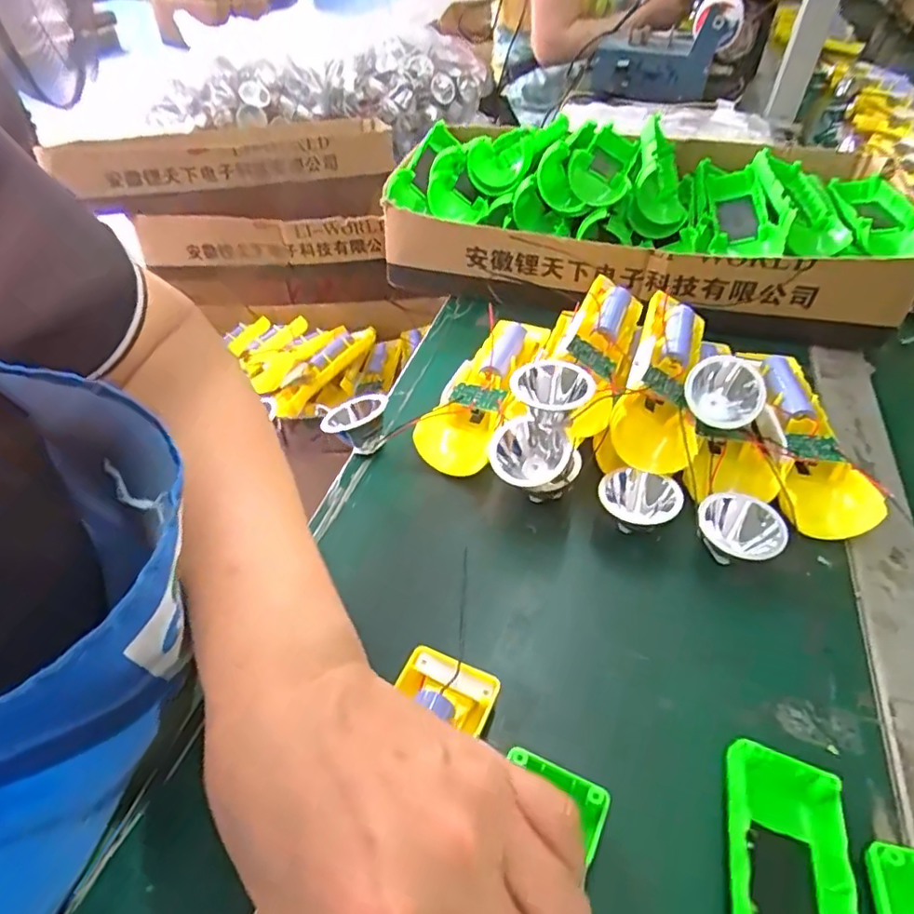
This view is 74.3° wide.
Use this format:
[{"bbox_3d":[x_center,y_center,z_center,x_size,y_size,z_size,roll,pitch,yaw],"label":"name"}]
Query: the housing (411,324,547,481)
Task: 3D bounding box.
[{"bbox_3d":[0.019,-0.043,0.410,0.046,0.033,0.137,17,46,13],"label":"housing"}]

